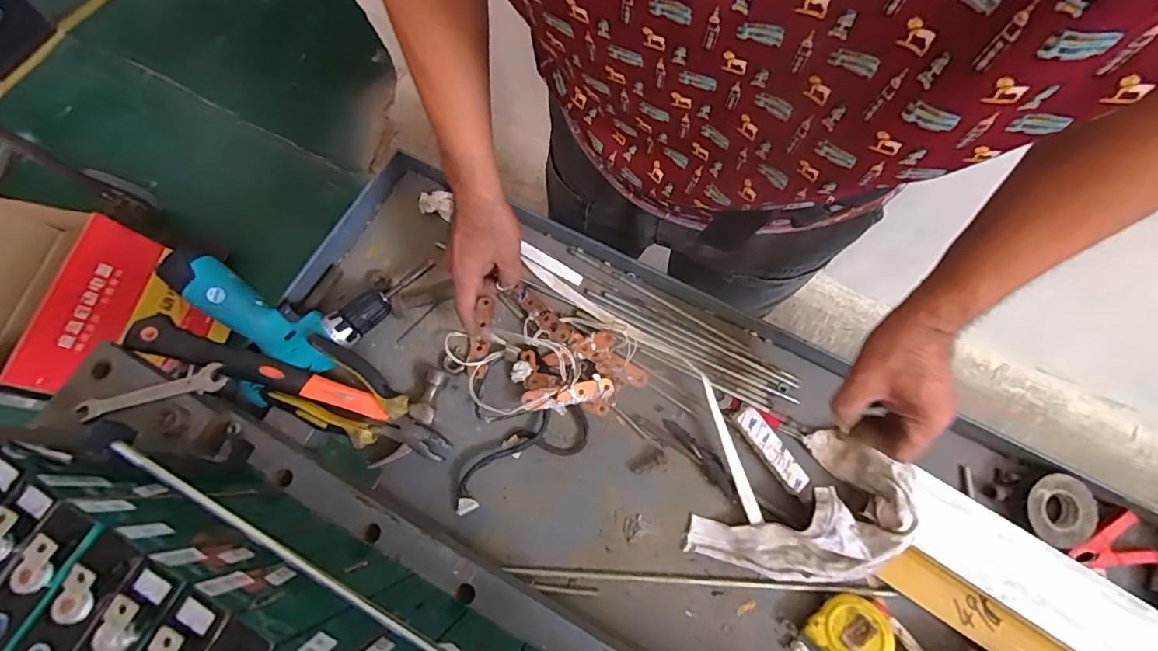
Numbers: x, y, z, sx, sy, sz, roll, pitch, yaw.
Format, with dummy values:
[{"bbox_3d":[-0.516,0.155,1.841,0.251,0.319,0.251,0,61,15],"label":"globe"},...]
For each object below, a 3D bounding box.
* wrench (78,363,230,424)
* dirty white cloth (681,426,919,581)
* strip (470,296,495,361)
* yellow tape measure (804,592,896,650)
[{"bbox_3d":[-0.418,0.065,0.492,0.133,0.010,0.026,-15,72,-4],"label":"wrench"},{"bbox_3d":[0.245,0.207,0.529,0.235,0.060,0.129,-28,74,-7],"label":"dirty white cloth"},{"bbox_3d":[-0.120,0.002,0.625,0.020,0.008,0.079,10,76,-1],"label":"strip"},{"bbox_3d":[0.273,0.306,0.500,0.070,0.038,0.070,41,77,13],"label":"yellow tape measure"}]

